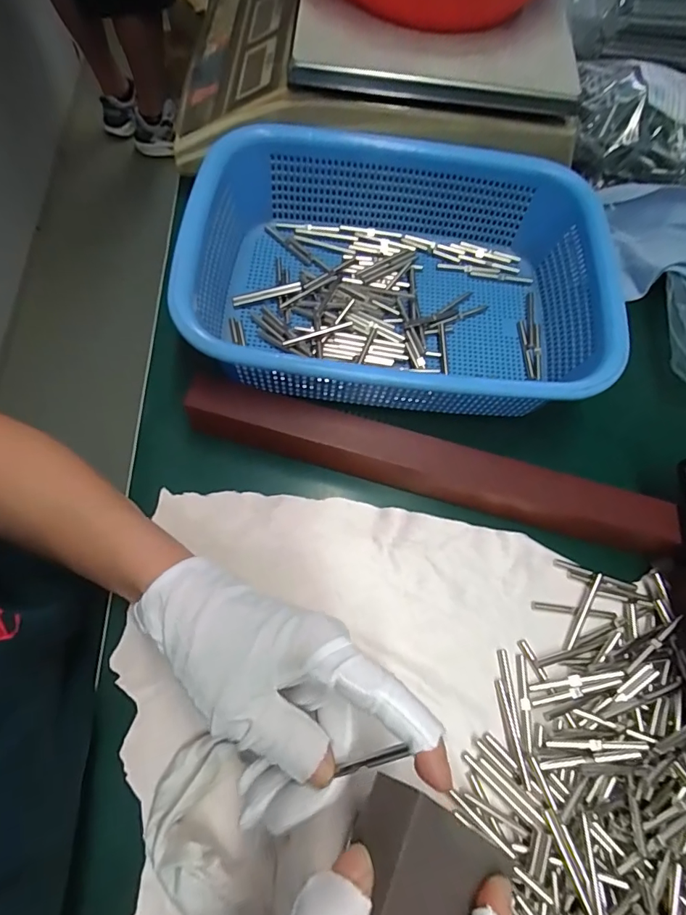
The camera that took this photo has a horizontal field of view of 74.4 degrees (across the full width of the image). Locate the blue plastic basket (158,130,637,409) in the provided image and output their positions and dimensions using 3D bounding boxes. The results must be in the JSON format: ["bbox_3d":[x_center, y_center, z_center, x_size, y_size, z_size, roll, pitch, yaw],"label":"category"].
[{"bbox_3d":[0.036,-0.128,0.331,0.282,0.075,0.210,4,67,-1],"label":"blue plastic basket"}]

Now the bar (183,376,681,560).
[{"bbox_3d":[0.057,0.005,0.293,0.314,0.043,0.031,15,67,4],"label":"bar"}]

